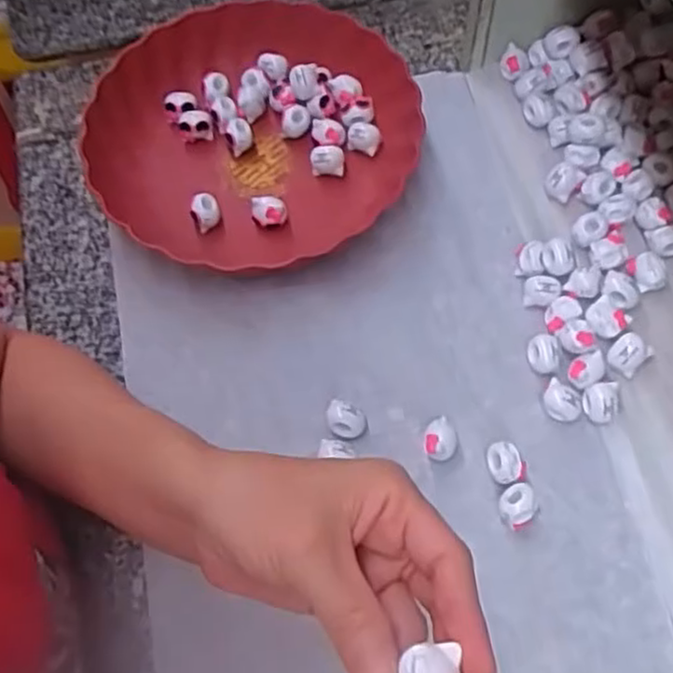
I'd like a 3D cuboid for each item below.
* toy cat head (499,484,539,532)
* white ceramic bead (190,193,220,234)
[{"bbox_3d":[0.111,0.104,0.434,0.022,0.019,0.025,33,70,16],"label":"toy cat head"},{"bbox_3d":[-0.097,-0.090,0.530,0.021,0.025,0.023,-1,65,2],"label":"white ceramic bead"}]

